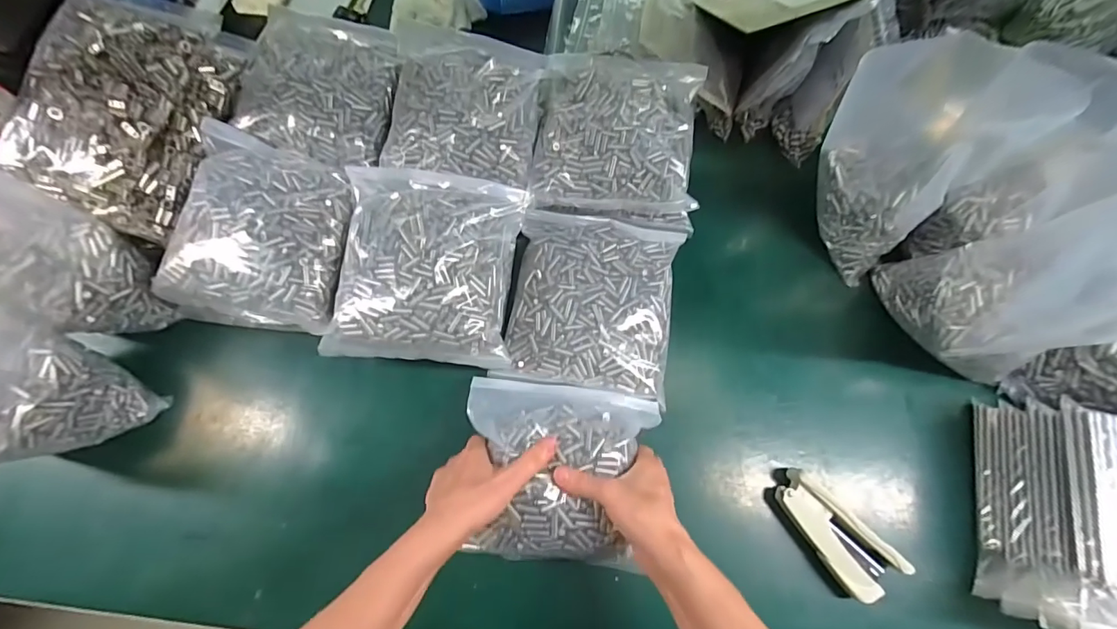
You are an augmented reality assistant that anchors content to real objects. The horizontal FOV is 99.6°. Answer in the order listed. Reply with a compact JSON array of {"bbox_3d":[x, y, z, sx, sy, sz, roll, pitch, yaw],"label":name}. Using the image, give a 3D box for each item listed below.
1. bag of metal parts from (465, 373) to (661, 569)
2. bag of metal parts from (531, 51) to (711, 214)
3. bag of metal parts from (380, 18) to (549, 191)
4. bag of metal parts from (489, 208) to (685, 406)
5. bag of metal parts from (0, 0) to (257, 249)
[{"bbox_3d":[-0.004,0.142,0.439,0.179,0.058,0.158,7,74,2],"label":"bag of metal parts"},{"bbox_3d":[0.068,-0.211,0.531,0.182,0.058,0.195,5,73,1],"label":"bag of metal parts"},{"bbox_3d":[-0.103,-0.236,0.515,0.162,0.031,0.179,7,74,2],"label":"bag of metal parts"},{"bbox_3d":[0.038,-0.017,0.516,0.177,0.033,0.201,9,74,2],"label":"bag of metal parts"},{"bbox_3d":[-0.441,-0.217,0.479,0.153,0.069,0.256,11,74,3],"label":"bag of metal parts"}]

